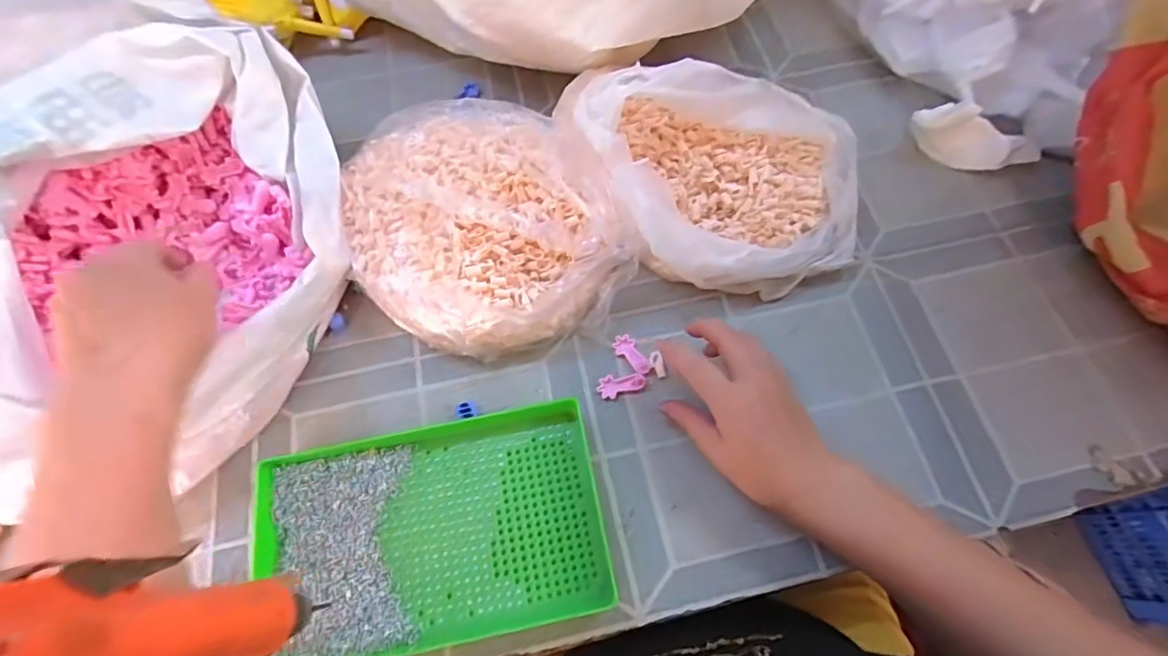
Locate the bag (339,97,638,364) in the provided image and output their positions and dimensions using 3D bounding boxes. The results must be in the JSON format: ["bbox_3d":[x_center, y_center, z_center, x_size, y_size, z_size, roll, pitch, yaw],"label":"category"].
[{"bbox_3d":[-0.093,-0.099,0.458,0.214,0.091,0.243,-20,68,-7],"label":"bag"}]

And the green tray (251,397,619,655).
[{"bbox_3d":[-0.110,0.148,0.385,0.241,0.033,0.152,-11,68,-4],"label":"green tray"}]

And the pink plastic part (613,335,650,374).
[{"bbox_3d":[0.041,0.023,0.448,0.018,0.007,0.040,-31,70,-11],"label":"pink plastic part"}]

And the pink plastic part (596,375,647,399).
[{"bbox_3d":[0.031,0.049,0.438,0.039,0.007,0.019,-2,67,0],"label":"pink plastic part"}]

